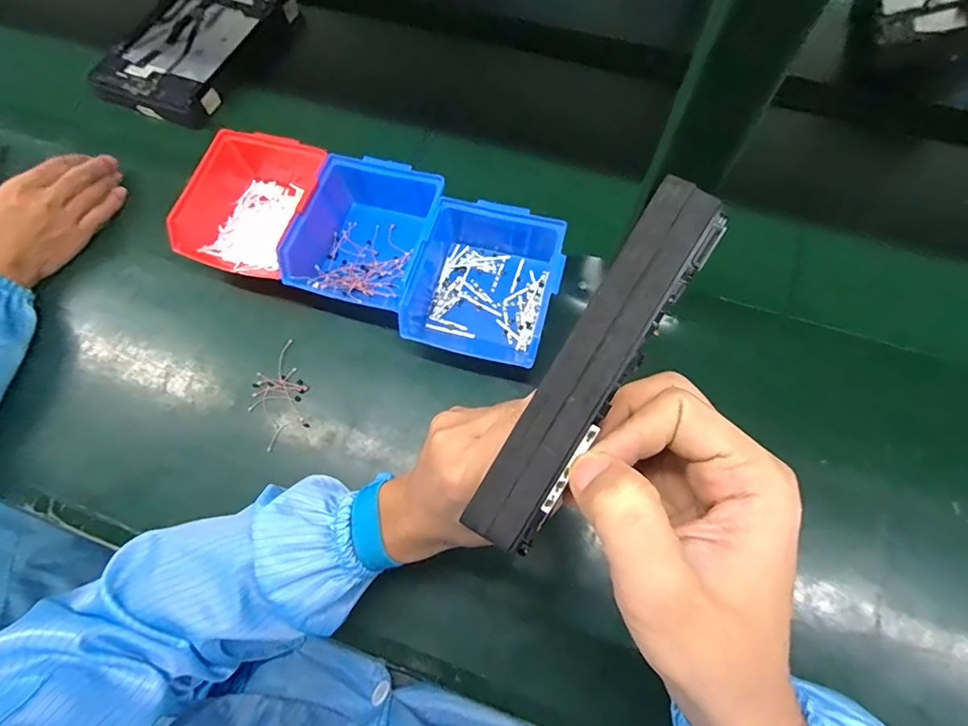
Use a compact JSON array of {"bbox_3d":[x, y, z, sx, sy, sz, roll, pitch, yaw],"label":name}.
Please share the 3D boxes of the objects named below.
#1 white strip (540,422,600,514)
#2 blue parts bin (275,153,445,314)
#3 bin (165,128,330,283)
[{"bbox_3d":[0.032,0.040,0.179,0.004,0.004,0.038,31,95,12],"label":"white strip"},{"bbox_3d":[-0.109,-0.122,0.464,0.124,0.066,0.143,16,70,7],"label":"blue parts bin"},{"bbox_3d":[-0.221,-0.163,0.485,0.121,0.067,0.163,18,71,7],"label":"bin"}]

